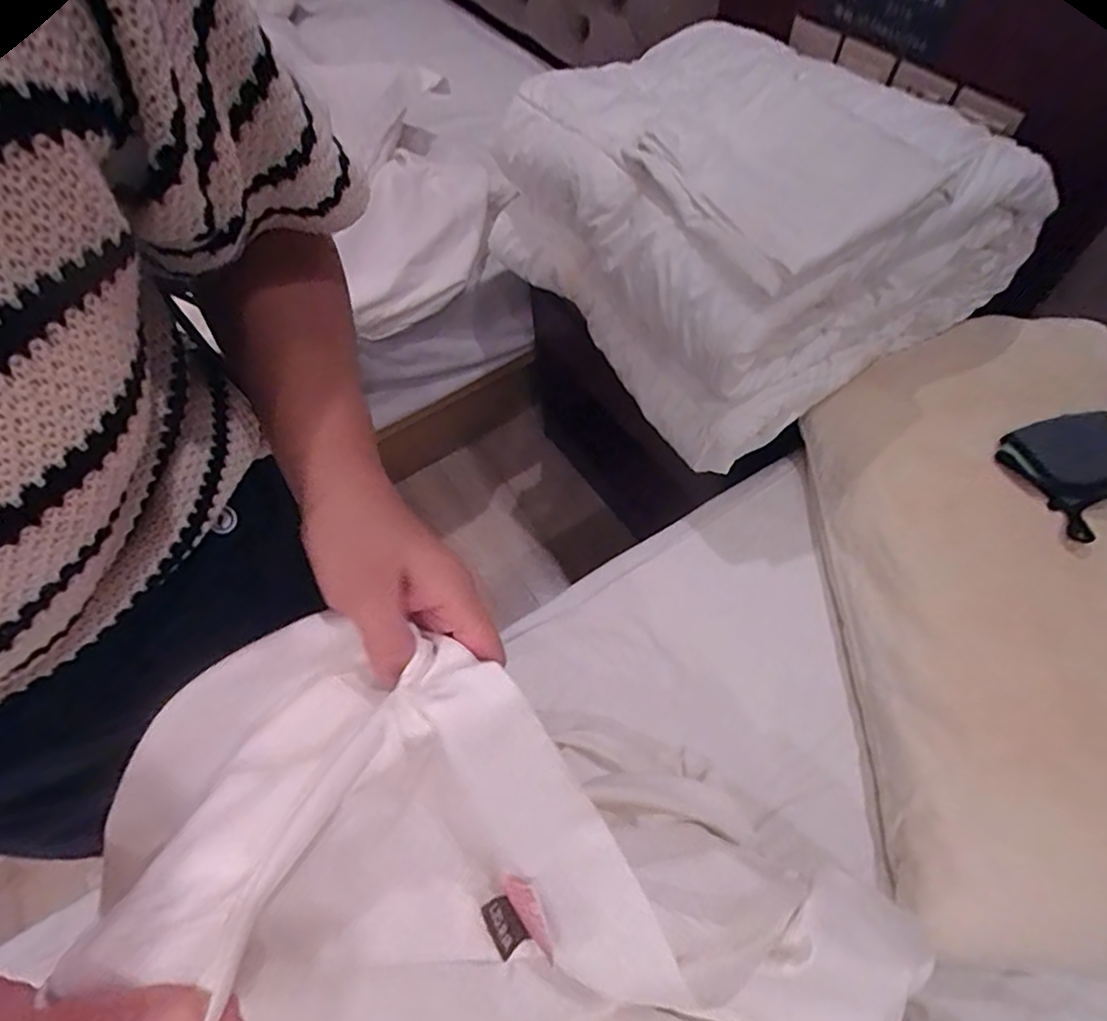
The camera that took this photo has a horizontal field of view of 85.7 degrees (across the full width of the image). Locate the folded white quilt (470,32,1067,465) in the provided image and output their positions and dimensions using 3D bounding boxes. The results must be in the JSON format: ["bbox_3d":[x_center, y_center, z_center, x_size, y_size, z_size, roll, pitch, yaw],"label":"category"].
[{"bbox_3d":[0.213,-0.378,0.758,0.394,0.288,0.554,-32,63,-15],"label":"folded white quilt"}]

